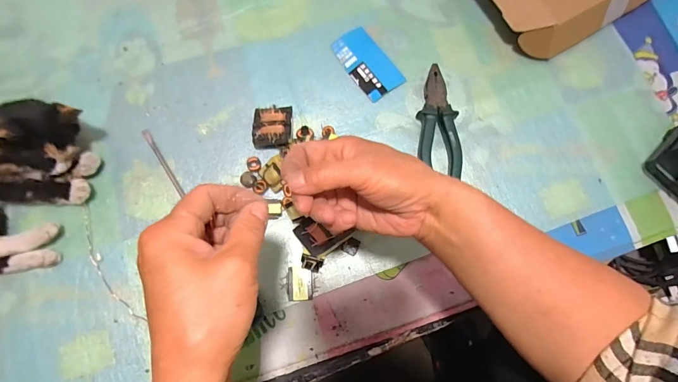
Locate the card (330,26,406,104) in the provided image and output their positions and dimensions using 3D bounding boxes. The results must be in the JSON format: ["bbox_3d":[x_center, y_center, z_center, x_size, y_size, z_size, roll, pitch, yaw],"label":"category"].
[{"bbox_3d":[0.039,-0.180,0.520,0.058,0.008,0.106,-34,79,-8],"label":"card"}]

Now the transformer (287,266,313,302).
[{"bbox_3d":[-0.047,0.113,0.449,0.030,0.016,0.038,-3,77,-1],"label":"transformer"}]

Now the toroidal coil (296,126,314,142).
[{"bbox_3d":[-0.045,-0.075,0.495,0.022,0.016,0.022,0,76,-1],"label":"toroidal coil"}]

